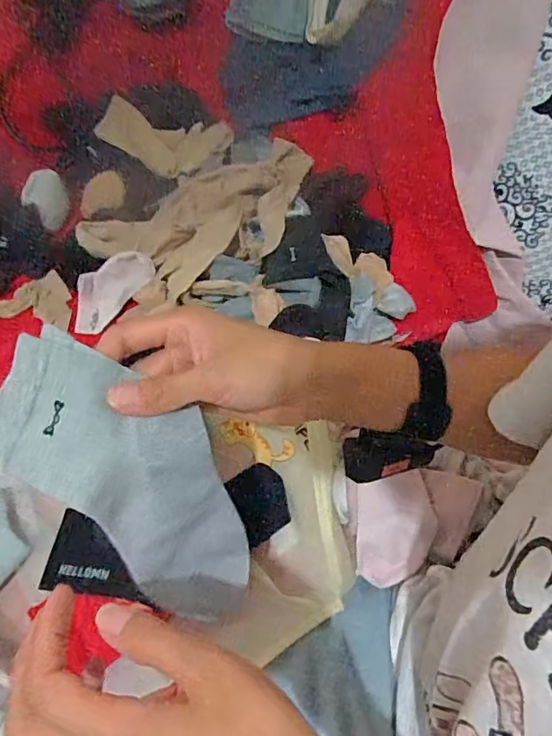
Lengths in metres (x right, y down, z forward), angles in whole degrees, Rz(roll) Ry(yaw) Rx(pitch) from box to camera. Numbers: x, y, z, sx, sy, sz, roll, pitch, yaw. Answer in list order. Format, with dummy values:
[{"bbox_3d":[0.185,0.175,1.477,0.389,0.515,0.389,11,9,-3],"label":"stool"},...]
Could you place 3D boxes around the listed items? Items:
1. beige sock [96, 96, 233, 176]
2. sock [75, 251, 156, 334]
[{"bbox_3d":[-0.158,-0.346,0.794,0.176,0.057,0.098,3,53,-19],"label":"beige sock"},{"bbox_3d":[-0.226,-0.106,0.702,0.135,0.050,0.060,-46,64,1],"label":"sock"}]

